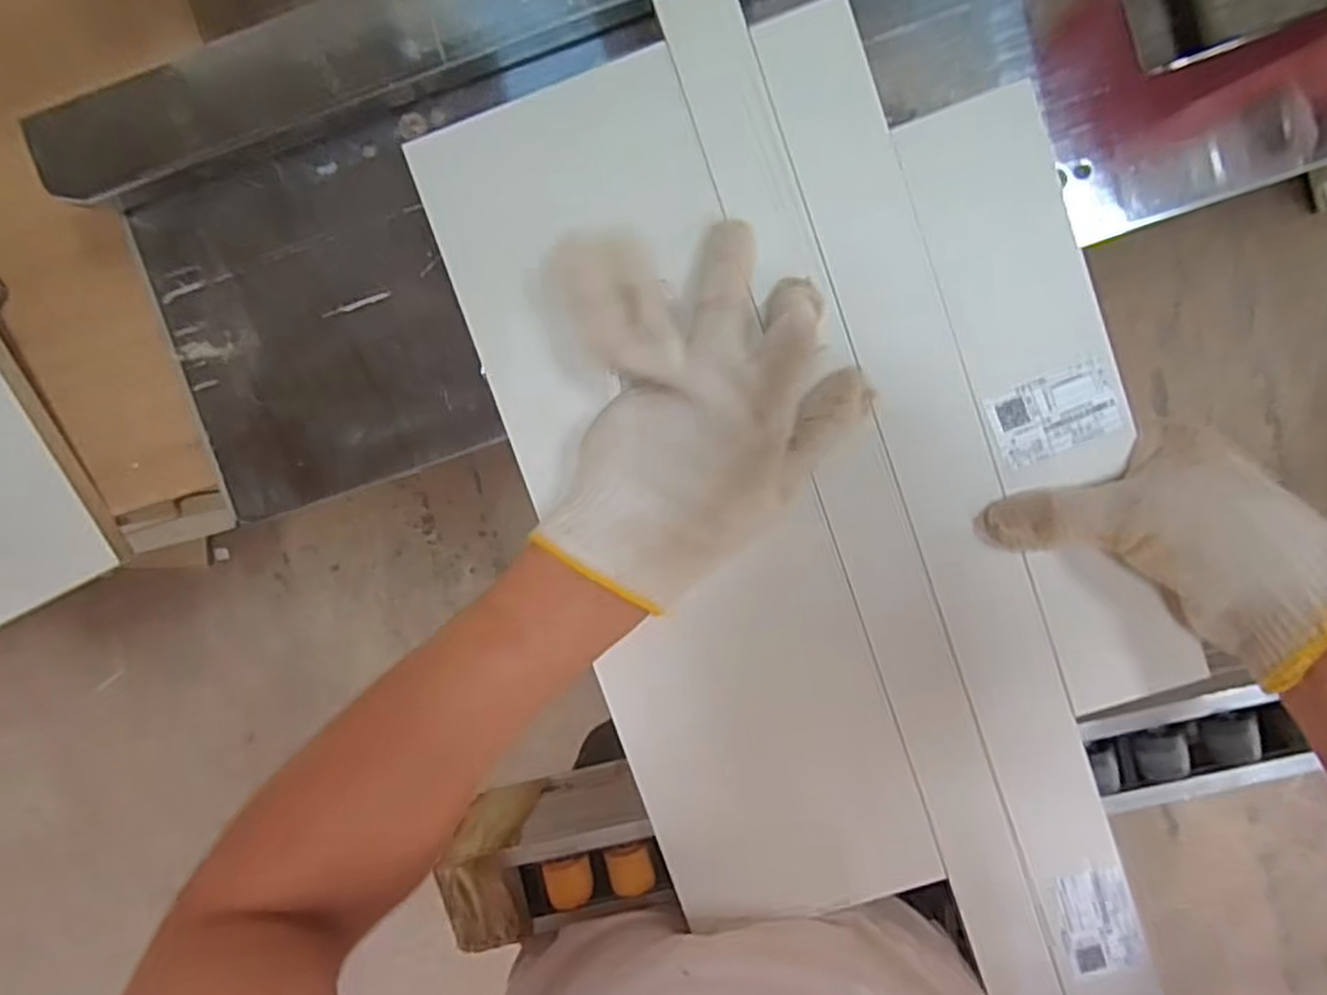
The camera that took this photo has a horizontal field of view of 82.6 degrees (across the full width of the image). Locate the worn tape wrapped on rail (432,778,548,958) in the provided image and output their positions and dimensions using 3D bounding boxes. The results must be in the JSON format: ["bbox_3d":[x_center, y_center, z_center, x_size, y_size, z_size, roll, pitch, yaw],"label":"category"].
[{"bbox_3d":[-0.104,0.233,0.486,0.049,0.086,0.063,-10,95,4],"label":"worn tape wrapped on rail"}]

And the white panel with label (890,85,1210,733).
[{"bbox_3d":[0.192,-0.042,0.372,0.069,0.008,0.304,-18,94,4],"label":"white panel with label"}]

